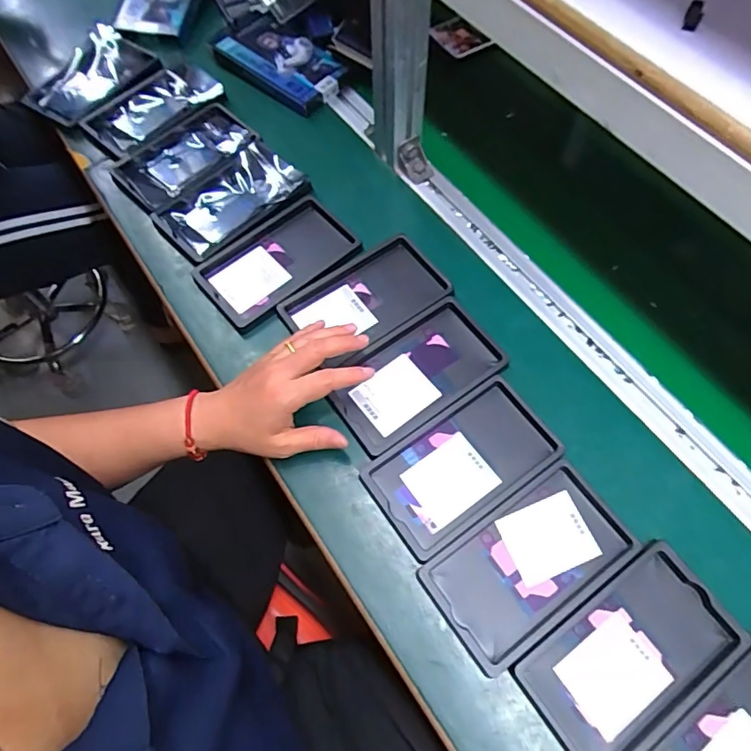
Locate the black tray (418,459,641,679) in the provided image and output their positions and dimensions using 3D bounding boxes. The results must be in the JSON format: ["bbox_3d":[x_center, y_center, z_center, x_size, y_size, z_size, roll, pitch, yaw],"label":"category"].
[{"bbox_3d":[0.125,0.150,0.418,0.159,0.012,0.092,-32,69,-15],"label":"black tray"}]

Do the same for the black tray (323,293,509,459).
[{"bbox_3d":[0.036,-0.002,0.493,0.159,0.020,0.093,-32,69,-15],"label":"black tray"}]

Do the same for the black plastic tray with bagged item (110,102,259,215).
[{"bbox_3d":[-0.225,-0.261,0.617,0.099,0.021,0.163,41,71,17],"label":"black plastic tray with bagged item"}]

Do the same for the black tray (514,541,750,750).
[{"bbox_3d":[0.191,0.211,0.387,0.155,0.014,0.092,-32,69,-15],"label":"black tray"}]

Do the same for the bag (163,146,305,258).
[{"bbox_3d":[-0.159,-0.202,0.582,0.147,0.017,0.089,-37,70,-16],"label":"bag"}]

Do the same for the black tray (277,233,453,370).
[{"bbox_3d":[-0.006,-0.079,0.524,0.157,0.012,0.098,-35,70,-16],"label":"black tray"}]

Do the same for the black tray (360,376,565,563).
[{"bbox_3d":[0.077,0.077,0.455,0.163,0.009,0.094,-33,69,-15],"label":"black tray"}]

